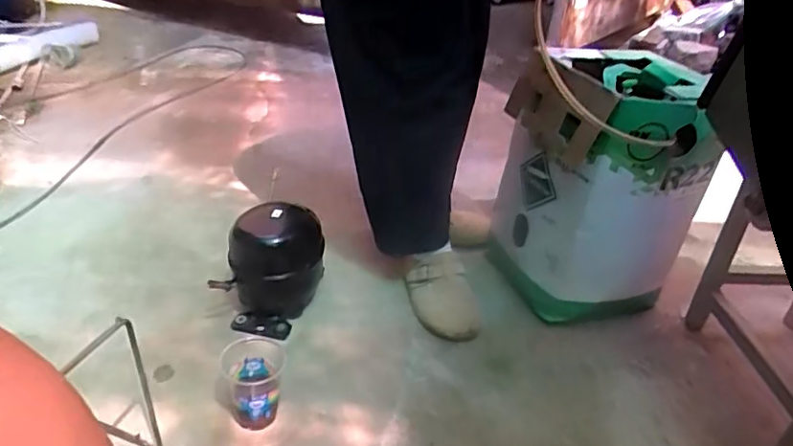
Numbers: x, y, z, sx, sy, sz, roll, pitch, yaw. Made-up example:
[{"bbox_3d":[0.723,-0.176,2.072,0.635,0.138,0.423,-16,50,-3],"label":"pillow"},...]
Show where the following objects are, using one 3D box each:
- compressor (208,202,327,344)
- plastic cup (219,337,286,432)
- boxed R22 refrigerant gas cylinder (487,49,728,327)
[{"bbox_3d":[-0.199,0.075,1.009,0.136,0.175,0.179,16,35,17],"label":"compressor"},{"bbox_3d":[-0.199,0.224,0.850,0.085,0.094,0.101,-12,36,-24],"label":"plastic cup"},{"bbox_3d":[0.339,-0.063,1.061,0.275,0.410,0.257,-7,35,-18],"label":"boxed R22 refrigerant gas cylinder"}]

